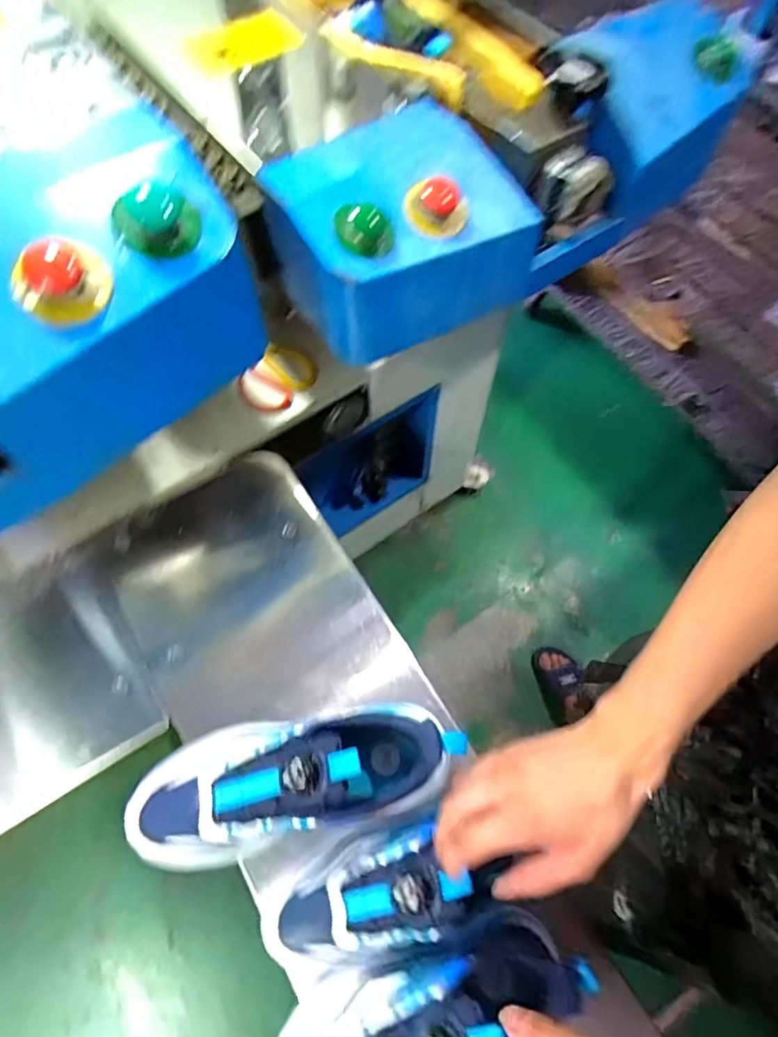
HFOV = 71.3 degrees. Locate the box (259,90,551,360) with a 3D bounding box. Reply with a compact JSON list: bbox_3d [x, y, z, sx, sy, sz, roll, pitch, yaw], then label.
[{"bbox_3d":[0.010,-0.295,0.567,0.253,0.148,0.166,-20,66,-9],"label":"box"}]

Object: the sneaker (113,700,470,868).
[{"bbox_3d":[-0.085,0.216,0.454,0.279,0.105,0.097,-12,65,-5],"label":"sneaker"}]

